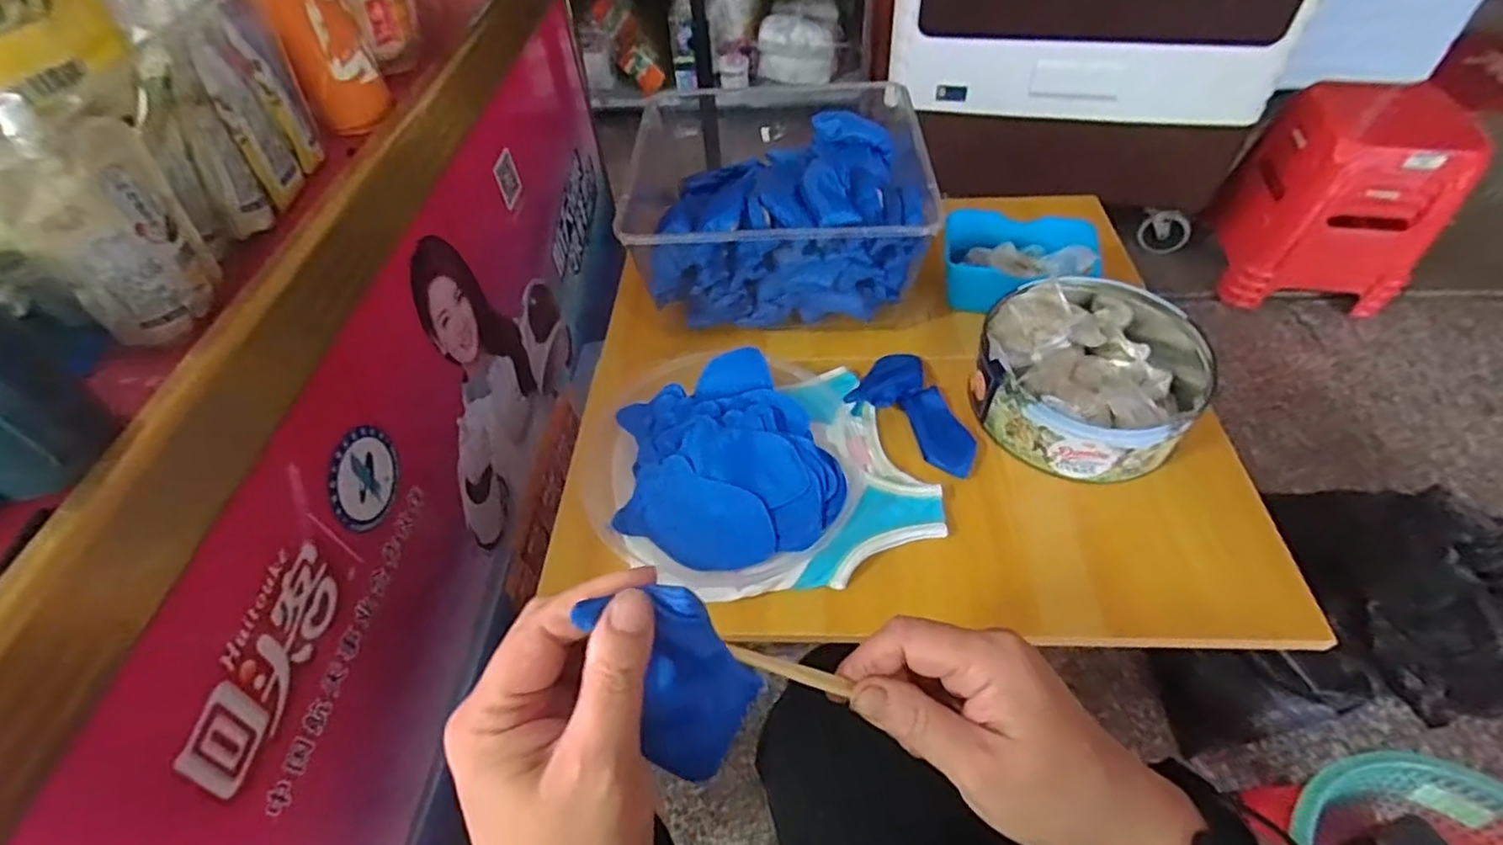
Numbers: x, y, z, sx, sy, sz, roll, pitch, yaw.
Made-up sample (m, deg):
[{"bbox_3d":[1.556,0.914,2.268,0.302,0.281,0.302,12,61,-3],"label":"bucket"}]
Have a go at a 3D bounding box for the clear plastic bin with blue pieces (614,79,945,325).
[{"bbox_3d":[0.037,-0.235,0.718,0.282,0.133,0.249,-1,51,3],"label":"clear plastic bin with blue pieces"}]

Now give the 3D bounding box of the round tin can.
[{"bbox_3d":[0.312,-0.049,0.607,0.198,0.079,0.185,-2,51,2],"label":"round tin can"}]

